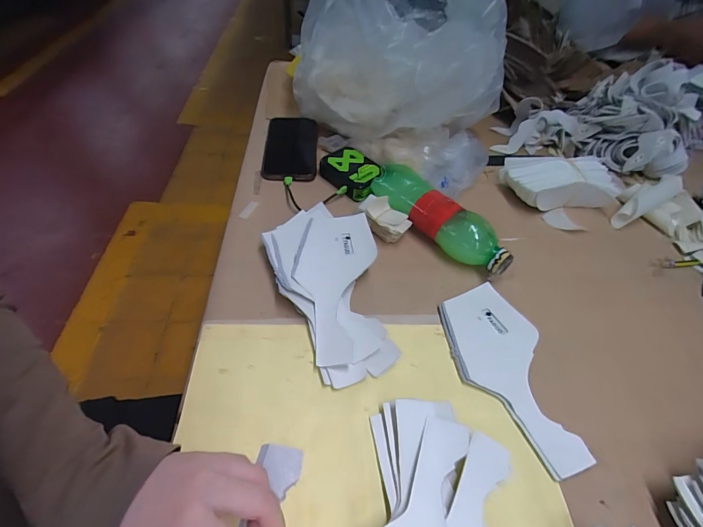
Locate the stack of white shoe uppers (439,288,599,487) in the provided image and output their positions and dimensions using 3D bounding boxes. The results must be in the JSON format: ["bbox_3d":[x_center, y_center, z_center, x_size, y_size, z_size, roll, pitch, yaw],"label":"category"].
[{"bbox_3d":[0.154,0.103,0.362,0.092,0.009,0.192,-3,50,-8],"label":"stack of white shoe uppers"}]

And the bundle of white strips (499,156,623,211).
[{"bbox_3d":[0.317,-0.125,0.547,0.174,0.055,0.080,-3,50,-8],"label":"bundle of white strips"}]

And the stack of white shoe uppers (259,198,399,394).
[{"bbox_3d":[-0.020,0.021,0.404,0.120,0.030,0.217,-13,52,-16],"label":"stack of white shoe uppers"}]

